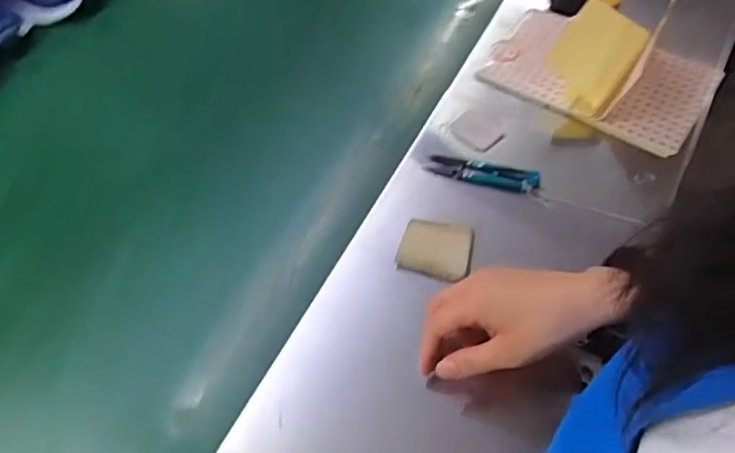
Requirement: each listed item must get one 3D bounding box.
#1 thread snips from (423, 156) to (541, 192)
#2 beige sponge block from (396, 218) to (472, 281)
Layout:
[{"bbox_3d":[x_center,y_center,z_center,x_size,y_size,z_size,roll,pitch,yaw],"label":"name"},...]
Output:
[{"bbox_3d":[0.110,-0.055,0.579,0.105,0.017,0.026,16,57,16],"label":"thread snips"},{"bbox_3d":[0.061,0.020,0.539,0.060,0.025,0.050,14,57,14],"label":"beige sponge block"}]

